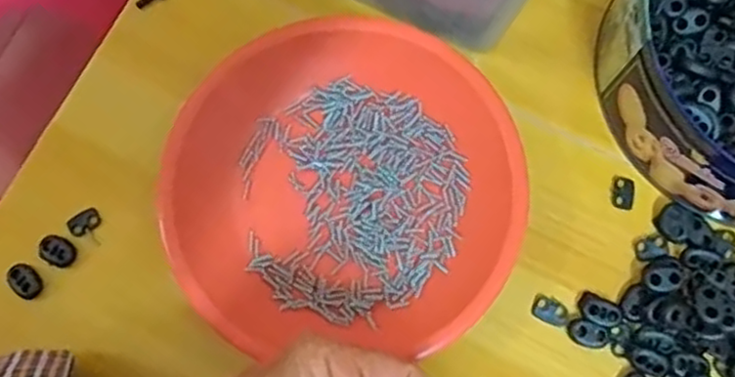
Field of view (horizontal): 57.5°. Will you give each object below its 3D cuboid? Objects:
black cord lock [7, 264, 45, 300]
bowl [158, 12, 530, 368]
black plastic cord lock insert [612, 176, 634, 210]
[{"bbox_3d":[-0.194,0.053,0.381,0.019,0.007,0.016,39,80,7],"label":"black cord lock"},{"bbox_3d":[-0.014,-0.006,0.376,0.189,0.025,0.185,0,77,1],"label":"bowl"},{"bbox_3d":[0.147,0.002,0.383,0.012,0.004,0.019,11,77,4],"label":"black plastic cord lock insert"}]

